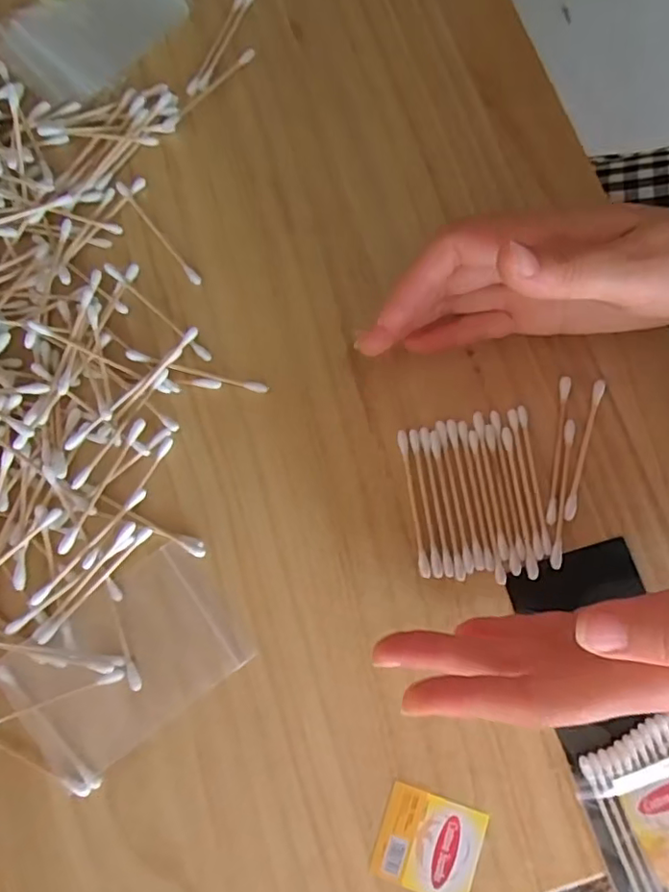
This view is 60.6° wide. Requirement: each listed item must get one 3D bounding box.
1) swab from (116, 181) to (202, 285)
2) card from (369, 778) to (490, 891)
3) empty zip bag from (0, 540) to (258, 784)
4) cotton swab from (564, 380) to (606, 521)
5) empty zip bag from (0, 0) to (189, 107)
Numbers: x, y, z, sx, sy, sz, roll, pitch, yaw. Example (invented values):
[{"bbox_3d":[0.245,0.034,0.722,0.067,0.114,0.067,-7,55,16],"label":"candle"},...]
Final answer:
[{"bbox_3d":[-0.094,-0.114,0.305,0.005,0.007,0.073,-38,80,-7],"label":"swab"},{"bbox_3d":[0.041,0.172,0.247,0.042,0.004,0.039,18,79,5],"label":"card"},{"bbox_3d":[-0.096,0.098,0.264,0.101,0.004,0.068,-35,80,-6],"label":"empty zip bag"},{"bbox_3d":[0.121,0.001,0.275,0.006,0.004,0.071,16,79,5],"label":"cotton swab"},{"bbox_3d":[-0.138,-0.254,0.332,0.117,0.015,0.074,-41,80,-7],"label":"empty zip bag"}]

